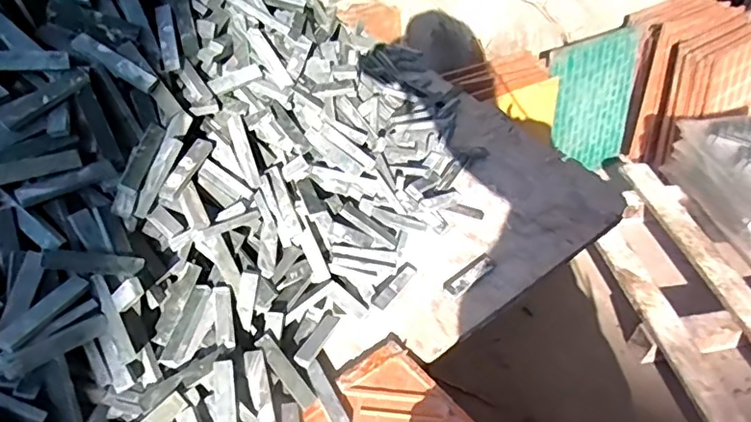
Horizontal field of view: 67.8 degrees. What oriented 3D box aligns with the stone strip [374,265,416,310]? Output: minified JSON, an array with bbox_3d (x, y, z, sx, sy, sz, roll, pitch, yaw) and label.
[{"bbox_3d":[0.020,0.068,0.509,0.012,0.008,0.062,27,46,24],"label":"stone strip"}]

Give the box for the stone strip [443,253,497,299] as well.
[{"bbox_3d":[0.089,0.058,0.529,0.065,0.008,0.021,-31,52,-34],"label":"stone strip"}]

